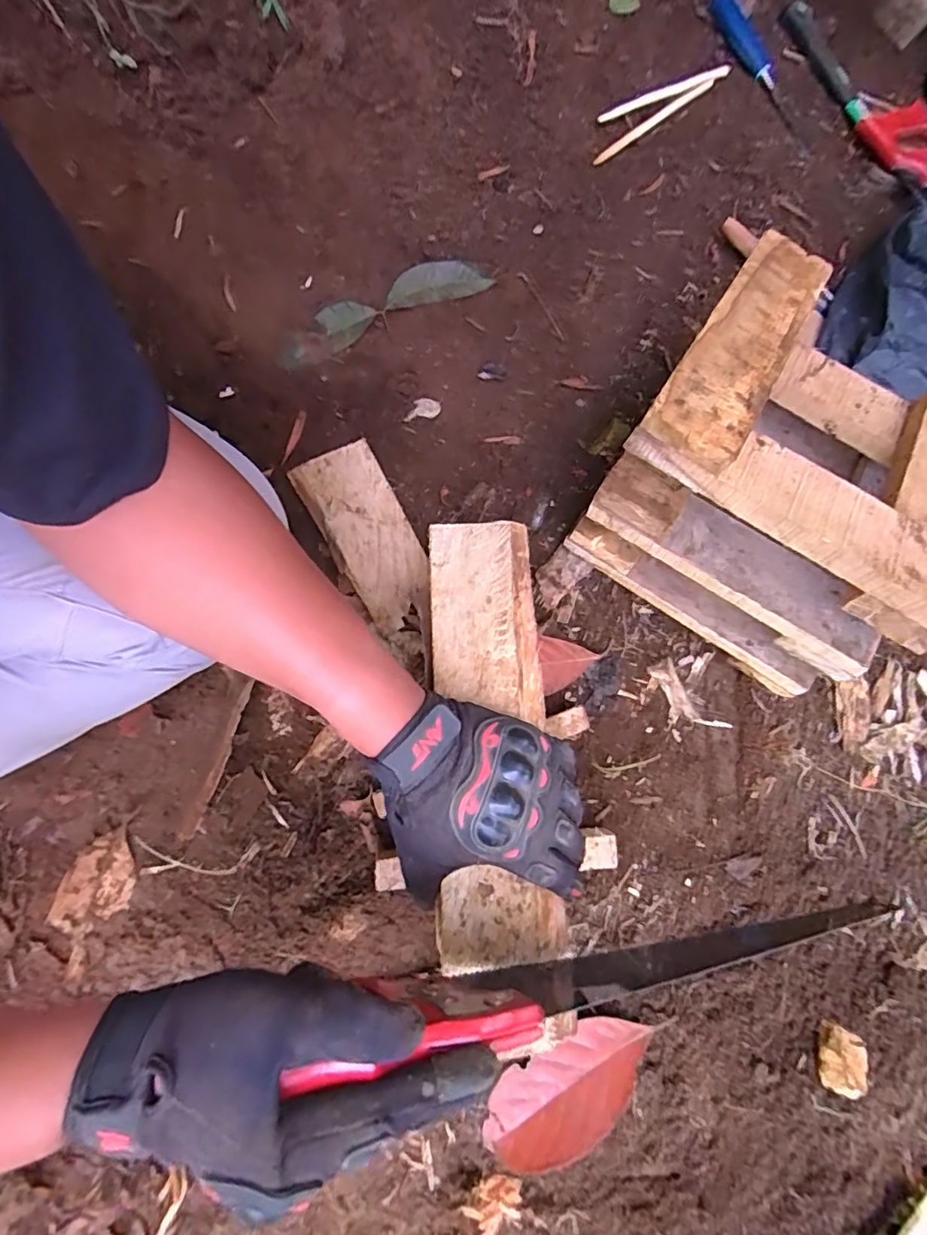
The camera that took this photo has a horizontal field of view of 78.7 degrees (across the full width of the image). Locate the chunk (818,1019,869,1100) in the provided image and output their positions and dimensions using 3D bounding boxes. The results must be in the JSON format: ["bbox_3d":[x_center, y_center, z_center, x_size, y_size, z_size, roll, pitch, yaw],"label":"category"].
[{"bbox_3d":[0.332,0.389,0.495,0.032,0.020,0.048,22,76,6],"label":"chunk"}]

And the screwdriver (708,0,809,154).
[{"bbox_3d":[0.360,-0.657,0.680,0.035,0.020,0.211,-35,95,-9],"label":"screwdriver"}]

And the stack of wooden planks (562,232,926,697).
[{"bbox_3d":[0.268,-0.114,0.460,0.246,0.204,0.248,35,77,9],"label":"stack of wooden planks"}]

